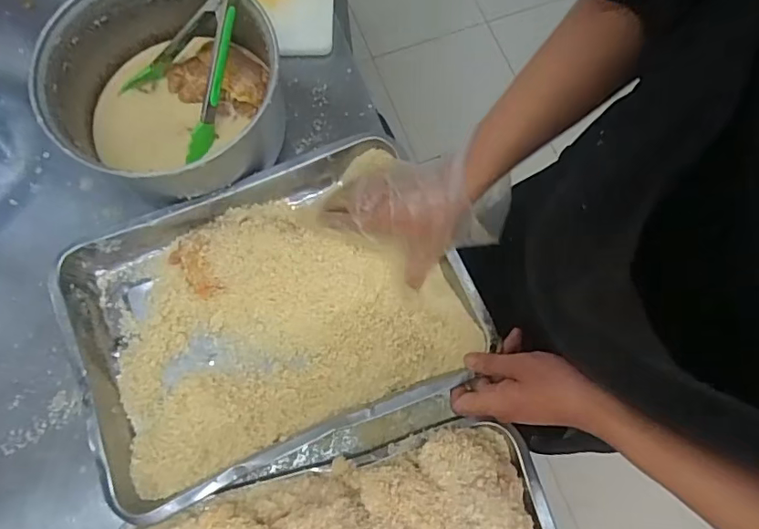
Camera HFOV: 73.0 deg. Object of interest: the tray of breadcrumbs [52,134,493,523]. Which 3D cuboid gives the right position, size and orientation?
[{"bbox_3d":[-0.112,0.045,0.522,0.365,0.052,0.268,-24,74,-7],"label":"tray of breadcrumbs"}]

